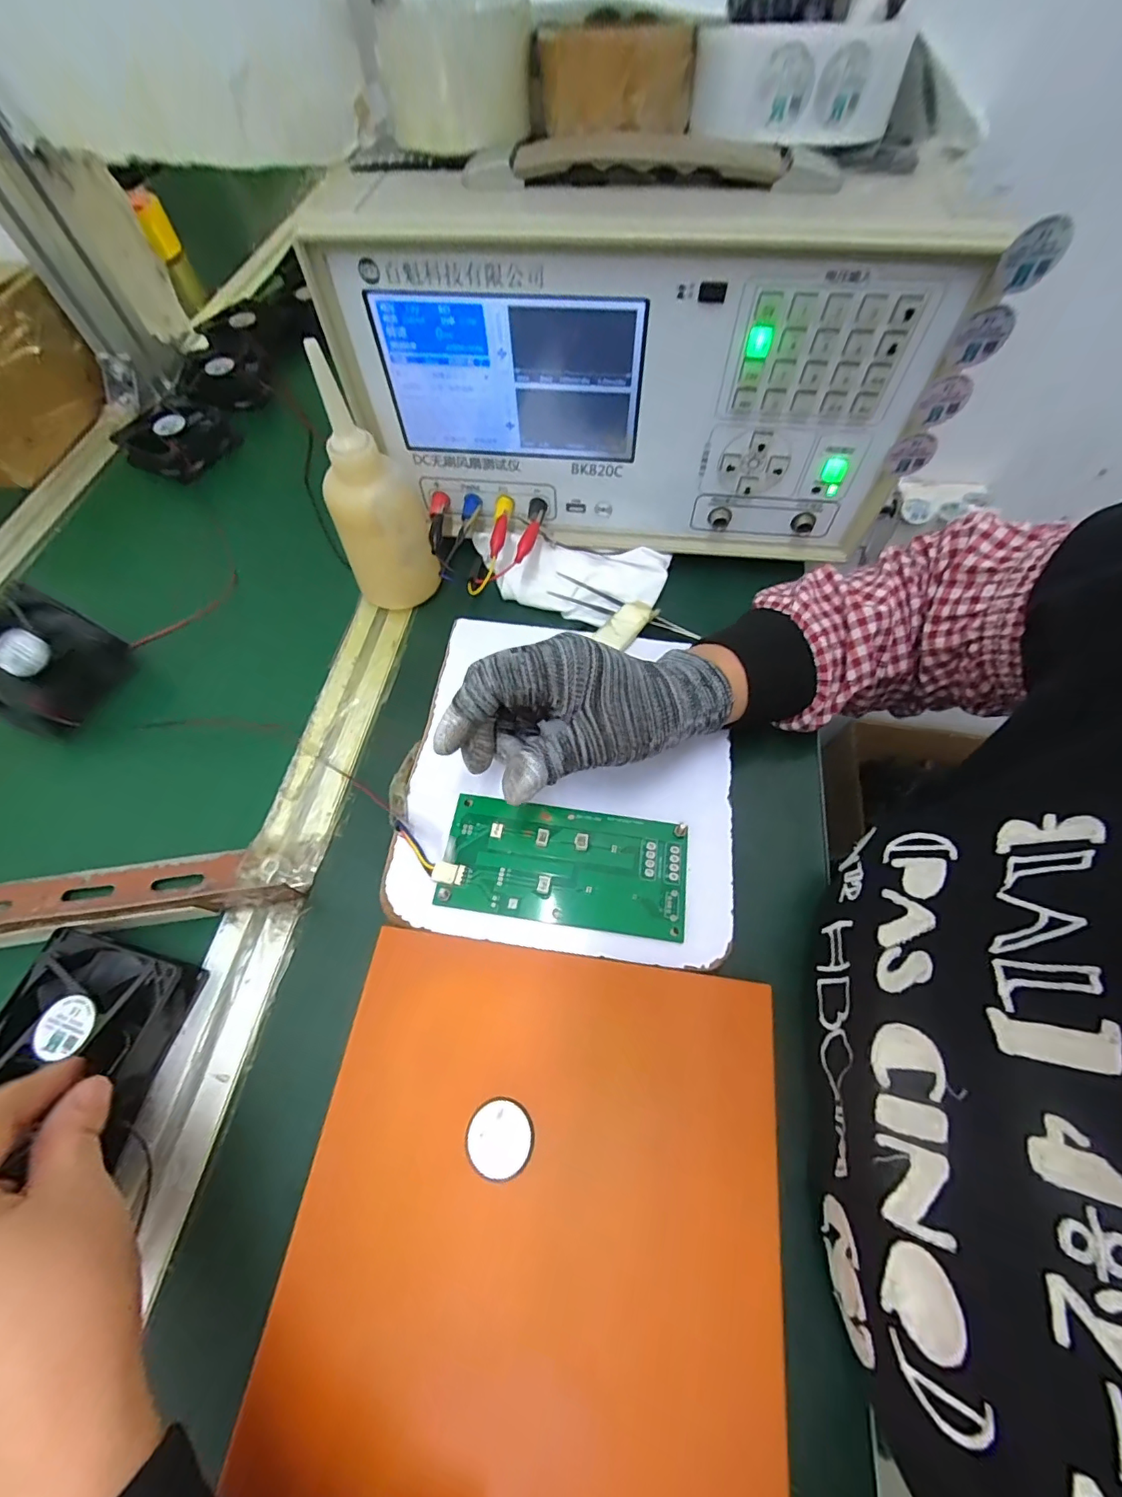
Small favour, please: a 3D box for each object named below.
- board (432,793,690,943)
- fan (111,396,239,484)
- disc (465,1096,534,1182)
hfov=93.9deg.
[{"bbox_3d":[0.002,0.063,0.291,0.133,0.007,0.065,7,62,5],"label":"board"},{"bbox_3d":[-0.368,-0.298,0.505,0.083,0.030,0.085,31,70,17],"label":"fan"},{"bbox_3d":[-0.027,0.172,0.232,0.029,0.004,0.028,-1,64,3],"label":"disc"}]

